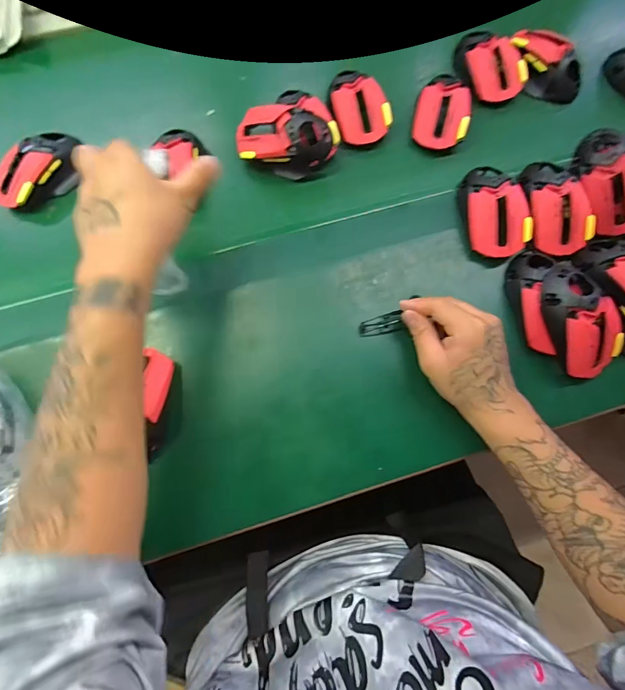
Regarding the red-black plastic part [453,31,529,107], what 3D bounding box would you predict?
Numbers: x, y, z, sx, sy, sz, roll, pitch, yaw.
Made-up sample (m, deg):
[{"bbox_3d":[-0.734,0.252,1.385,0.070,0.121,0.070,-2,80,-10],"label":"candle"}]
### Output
[{"bbox_3d":[0.235,-0.364,0.524,0.074,0.043,0.093,-13,74,-5],"label":"red-black plastic part"}]

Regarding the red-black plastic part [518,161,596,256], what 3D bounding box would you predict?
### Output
[{"bbox_3d":[0.279,-0.161,0.463,0.065,0.044,0.116,-15,75,-5],"label":"red-black plastic part"}]

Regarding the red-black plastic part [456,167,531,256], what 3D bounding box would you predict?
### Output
[{"bbox_3d":[0.209,-0.159,0.465,0.070,0.042,0.114,-4,74,-2],"label":"red-black plastic part"}]

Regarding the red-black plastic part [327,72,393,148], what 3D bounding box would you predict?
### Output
[{"bbox_3d":[0.058,-0.300,0.507,0.069,0.041,0.097,-12,74,-4],"label":"red-black plastic part"}]

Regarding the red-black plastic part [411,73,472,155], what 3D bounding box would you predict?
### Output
[{"bbox_3d":[0.164,-0.294,0.505,0.065,0.043,0.090,14,74,3],"label":"red-black plastic part"}]

